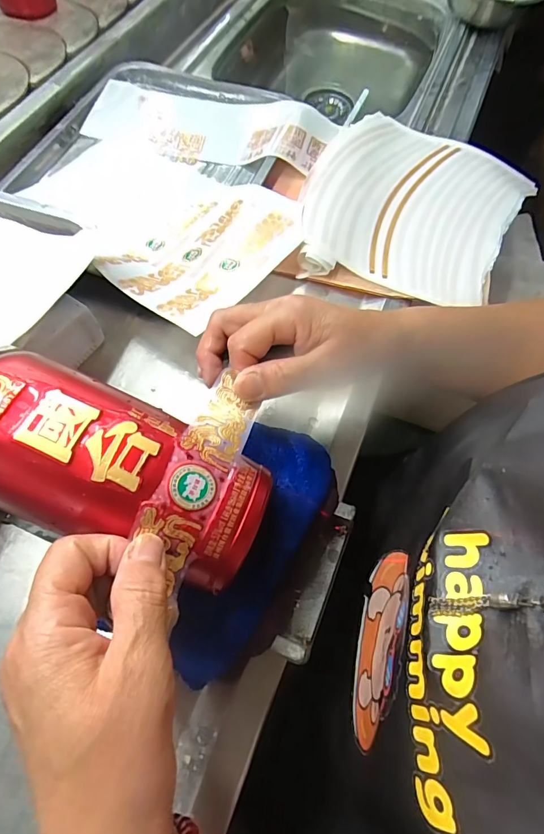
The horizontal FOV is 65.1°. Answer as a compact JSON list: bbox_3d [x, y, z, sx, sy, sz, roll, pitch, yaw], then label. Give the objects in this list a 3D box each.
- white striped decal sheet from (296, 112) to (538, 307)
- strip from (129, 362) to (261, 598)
[{"bbox_3d":[0.148,-0.235,0.465,0.215,0.026,0.264,26,67,8],"label":"white striped decal sheet"},{"bbox_3d":[-0.038,0.025,0.231,0.033,0.028,0.116,16,53,4],"label":"strip"}]

